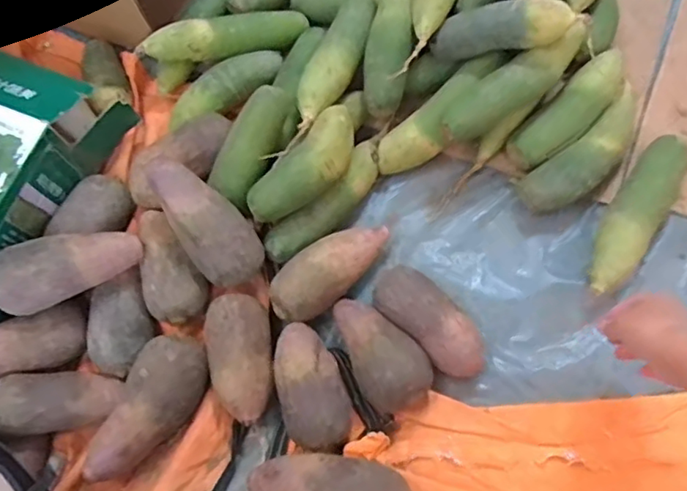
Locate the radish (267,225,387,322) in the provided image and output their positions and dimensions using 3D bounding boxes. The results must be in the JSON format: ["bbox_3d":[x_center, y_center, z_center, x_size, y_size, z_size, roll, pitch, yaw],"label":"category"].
[{"bbox_3d":[-0.017,0.027,0.684,0.154,0.064,0.066,-42,73,-14],"label":"radish"}]

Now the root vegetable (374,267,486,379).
[{"bbox_3d":[0.097,0.086,0.659,0.061,0.057,0.147,-42,73,-13],"label":"root vegetable"}]

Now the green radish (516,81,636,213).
[{"bbox_3d":[0.309,-0.115,0.729,0.200,0.062,0.067,-40,72,-13],"label":"green radish"}]

